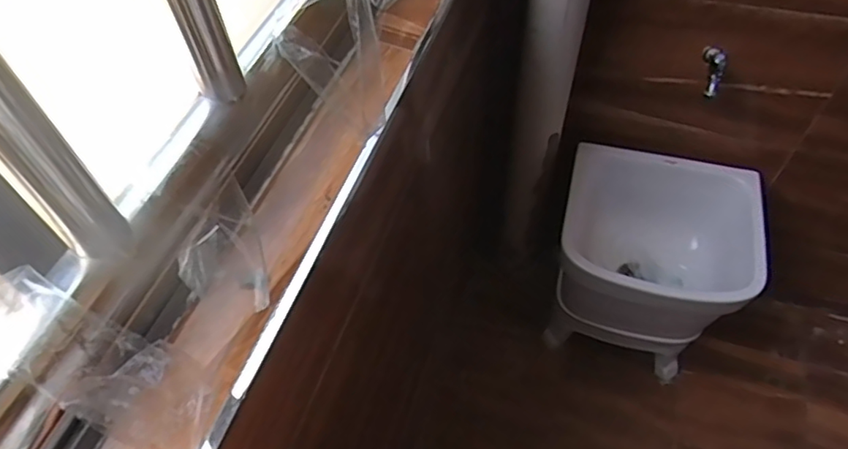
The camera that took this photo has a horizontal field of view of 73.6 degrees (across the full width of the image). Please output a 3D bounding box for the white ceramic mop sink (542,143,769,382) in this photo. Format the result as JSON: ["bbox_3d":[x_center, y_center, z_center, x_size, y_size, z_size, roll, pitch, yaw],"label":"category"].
[{"bbox_3d":[0.535,0.107,1.352,0.433,0.394,0.381,9,54,9],"label":"white ceramic mop sink"}]

